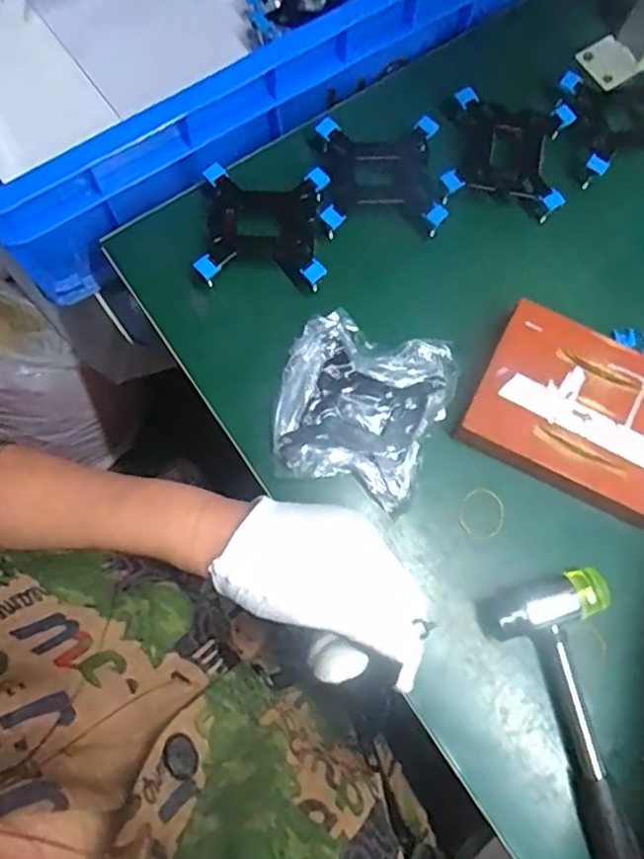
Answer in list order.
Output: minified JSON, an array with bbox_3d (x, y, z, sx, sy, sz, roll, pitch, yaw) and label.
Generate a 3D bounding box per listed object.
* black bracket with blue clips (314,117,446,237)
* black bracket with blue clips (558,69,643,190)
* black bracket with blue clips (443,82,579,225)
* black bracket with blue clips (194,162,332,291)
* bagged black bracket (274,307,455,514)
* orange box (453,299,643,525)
[{"bbox_3d":[0.042,-0.187,0.466,0.089,0.012,0.093,-8,76,-2],"label":"black bracket with blue clips"},{"bbox_3d":[0.229,-0.232,0.487,0.083,0.016,0.086,-9,76,-2],"label":"black bracket with blue clips"},{"bbox_3d":[0.136,-0.209,0.478,0.086,0.019,0.098,10,76,2],"label":"black bracket with blue clips"},{"bbox_3d":[-0.041,-0.144,0.456,0.084,0.021,0.086,1,76,0],"label":"black bracket with blue clips"},{"bbox_3d":[0.026,-0.016,0.438,0.107,0.013,0.116,17,76,4],"label":"bagged black bracket"},{"bbox_3d":[0.171,-0.011,0.428,0.137,0.029,0.107,26,77,6],"label":"orange box"}]

